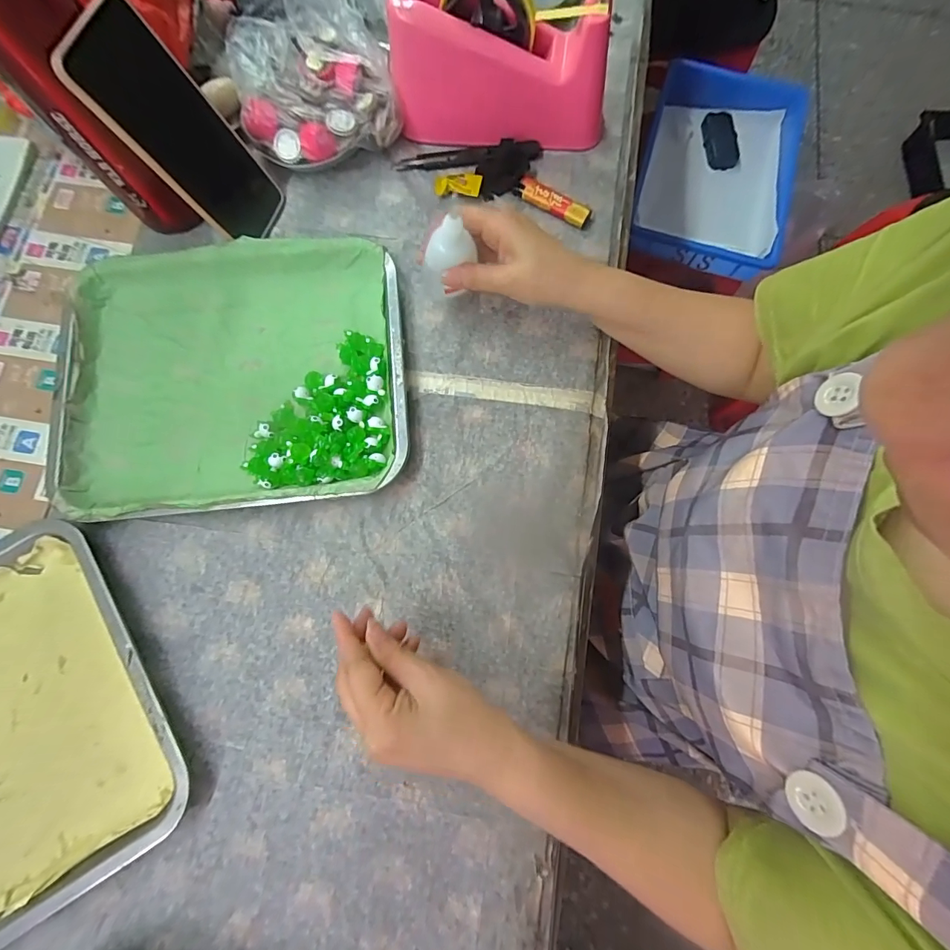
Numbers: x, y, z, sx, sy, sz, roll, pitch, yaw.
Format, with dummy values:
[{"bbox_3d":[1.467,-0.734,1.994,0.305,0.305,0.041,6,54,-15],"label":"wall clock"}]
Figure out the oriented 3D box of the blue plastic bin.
[{"bbox_3d":[0.419,-0.516,0.738,0.255,0.063,0.368,16,78,2],"label":"blue plastic bin"}]

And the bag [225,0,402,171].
[{"bbox_3d":[-0.158,-0.381,0.415,0.144,0.077,0.155,-21,80,-4],"label":"bag"}]

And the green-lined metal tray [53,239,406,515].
[{"bbox_3d":[-0.212,-0.091,0.384,0.293,0.022,0.242,-6,79,-2],"label":"green-lined metal tray"}]

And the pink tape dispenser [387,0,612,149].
[{"bbox_3d":[0.026,-0.373,0.396,0.197,0.105,0.067,7,79,1],"label":"pink tape dispenser"}]

